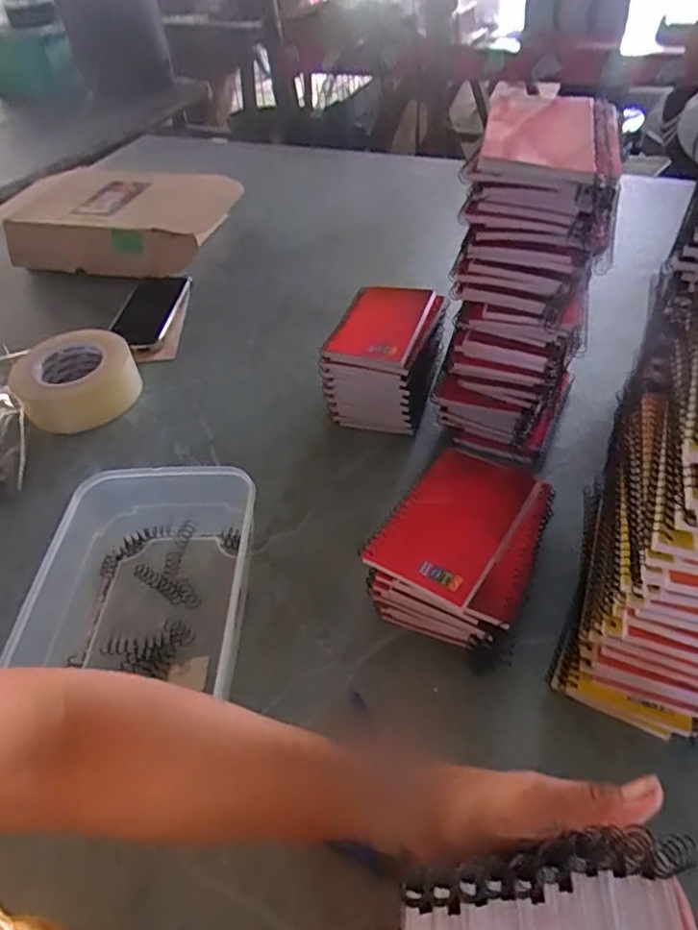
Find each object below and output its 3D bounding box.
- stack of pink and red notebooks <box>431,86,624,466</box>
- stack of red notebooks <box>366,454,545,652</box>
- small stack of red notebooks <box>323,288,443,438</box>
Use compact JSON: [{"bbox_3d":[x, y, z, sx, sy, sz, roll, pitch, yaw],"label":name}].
[{"bbox_3d":[0.154,-0.157,0.550,0.133,0.283,0.141,20,50,21],"label":"stack of pink and red notebooks"},{"bbox_3d":[0.084,0.073,0.474,0.114,0.088,0.141,25,52,25],"label":"stack of red notebooks"},{"bbox_3d":[0.040,-0.116,0.652,0.106,0.095,0.134,11,48,14],"label":"small stack of red notebooks"}]

